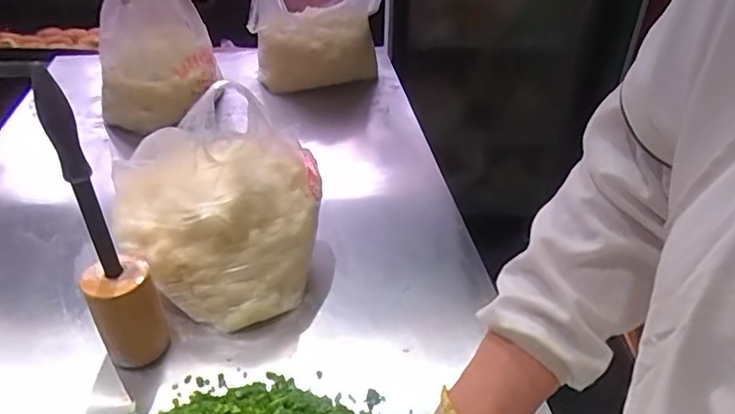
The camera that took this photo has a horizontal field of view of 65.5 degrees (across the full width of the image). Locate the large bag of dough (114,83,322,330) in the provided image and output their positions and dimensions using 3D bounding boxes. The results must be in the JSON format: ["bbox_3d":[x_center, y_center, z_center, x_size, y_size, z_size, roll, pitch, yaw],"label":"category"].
[{"bbox_3d":[-0.183,-0.009,0.709,0.217,0.248,0.187,5,37,4],"label":"large bag of dough"}]

